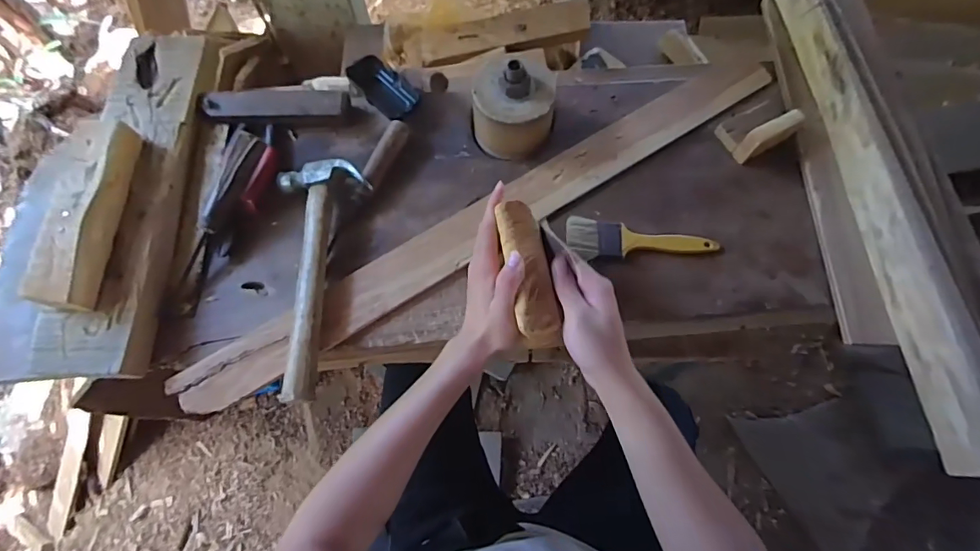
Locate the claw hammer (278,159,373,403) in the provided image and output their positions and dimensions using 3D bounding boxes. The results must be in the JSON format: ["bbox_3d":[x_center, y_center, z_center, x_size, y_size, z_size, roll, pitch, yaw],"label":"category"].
[{"bbox_3d":[-0.183,-0.002,0.535,0.102,0.043,0.273,-8,70,-4],"label":"claw hammer"}]

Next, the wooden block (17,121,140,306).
[{"bbox_3d":[-0.446,-0.072,0.521,0.059,0.040,0.219,0,70,-2],"label":"wooden block"}]

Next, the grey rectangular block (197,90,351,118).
[{"bbox_3d":[-0.278,-0.224,0.617,0.181,0.023,0.034,-1,69,1],"label":"grey rectangular block"}]

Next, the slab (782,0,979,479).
[{"bbox_3d":[0.448,-0.202,0.591,0.059,0.054,0.837,-3,70,-2],"label":"slab"}]

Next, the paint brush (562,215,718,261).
[{"bbox_3d":[0.180,-0.040,0.564,0.174,0.010,0.048,6,70,1],"label":"paint brush"}]

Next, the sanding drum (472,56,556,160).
[{"bbox_3d":[0.029,-0.206,0.582,0.097,0.094,0.093,1,70,0],"label":"sanding drum"}]

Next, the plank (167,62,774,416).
[{"bbox_3d":[0.019,-0.078,0.579,0.814,0.011,0.067,-31,71,-11],"label":"plank"}]

